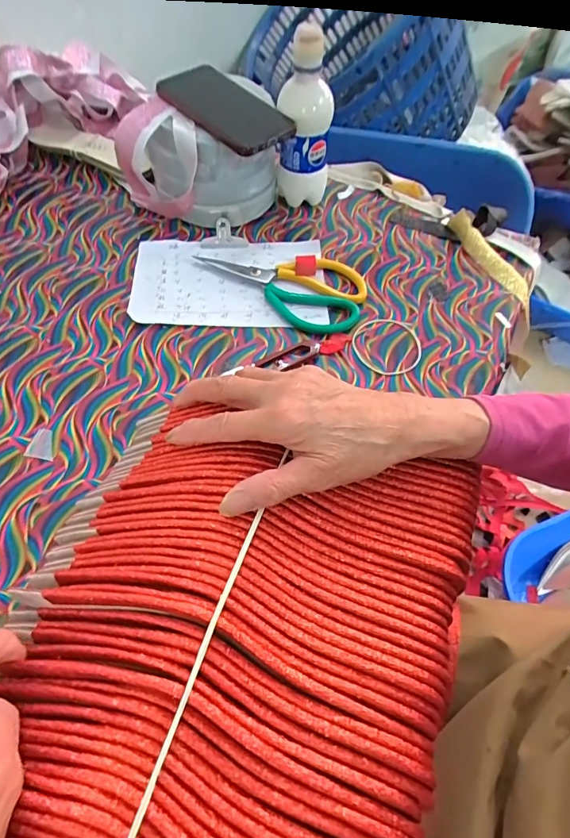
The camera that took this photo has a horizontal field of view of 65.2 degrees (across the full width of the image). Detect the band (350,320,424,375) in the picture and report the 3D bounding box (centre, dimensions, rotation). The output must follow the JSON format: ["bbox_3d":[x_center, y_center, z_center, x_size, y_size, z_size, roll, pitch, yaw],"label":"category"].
[{"bbox_3d":[0.107,-0.077,0.459,0.070,0.005,0.074,36,65,18],"label":"band"}]

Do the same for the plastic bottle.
[{"bbox_3d":[0.023,-0.331,0.503,0.059,0.170,0.056,6,59,2],"label":"plastic bottle"}]

